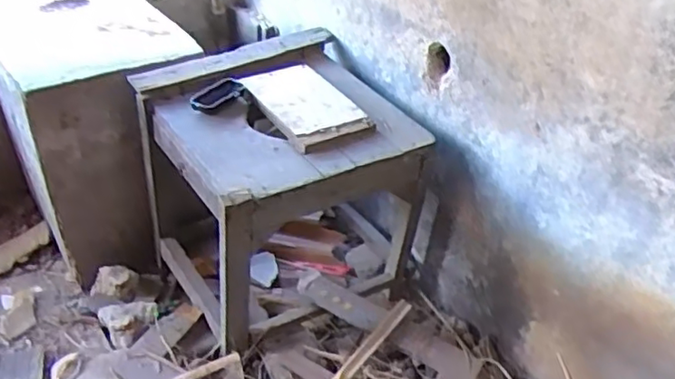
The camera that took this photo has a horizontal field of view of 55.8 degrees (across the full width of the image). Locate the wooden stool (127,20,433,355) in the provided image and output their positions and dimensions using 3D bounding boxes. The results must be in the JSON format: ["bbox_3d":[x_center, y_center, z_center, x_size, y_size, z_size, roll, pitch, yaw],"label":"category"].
[{"bbox_3d":[-0.115,0.006,1.298,0.442,0.430,0.456,-19,42,-24],"label":"wooden stool"}]

